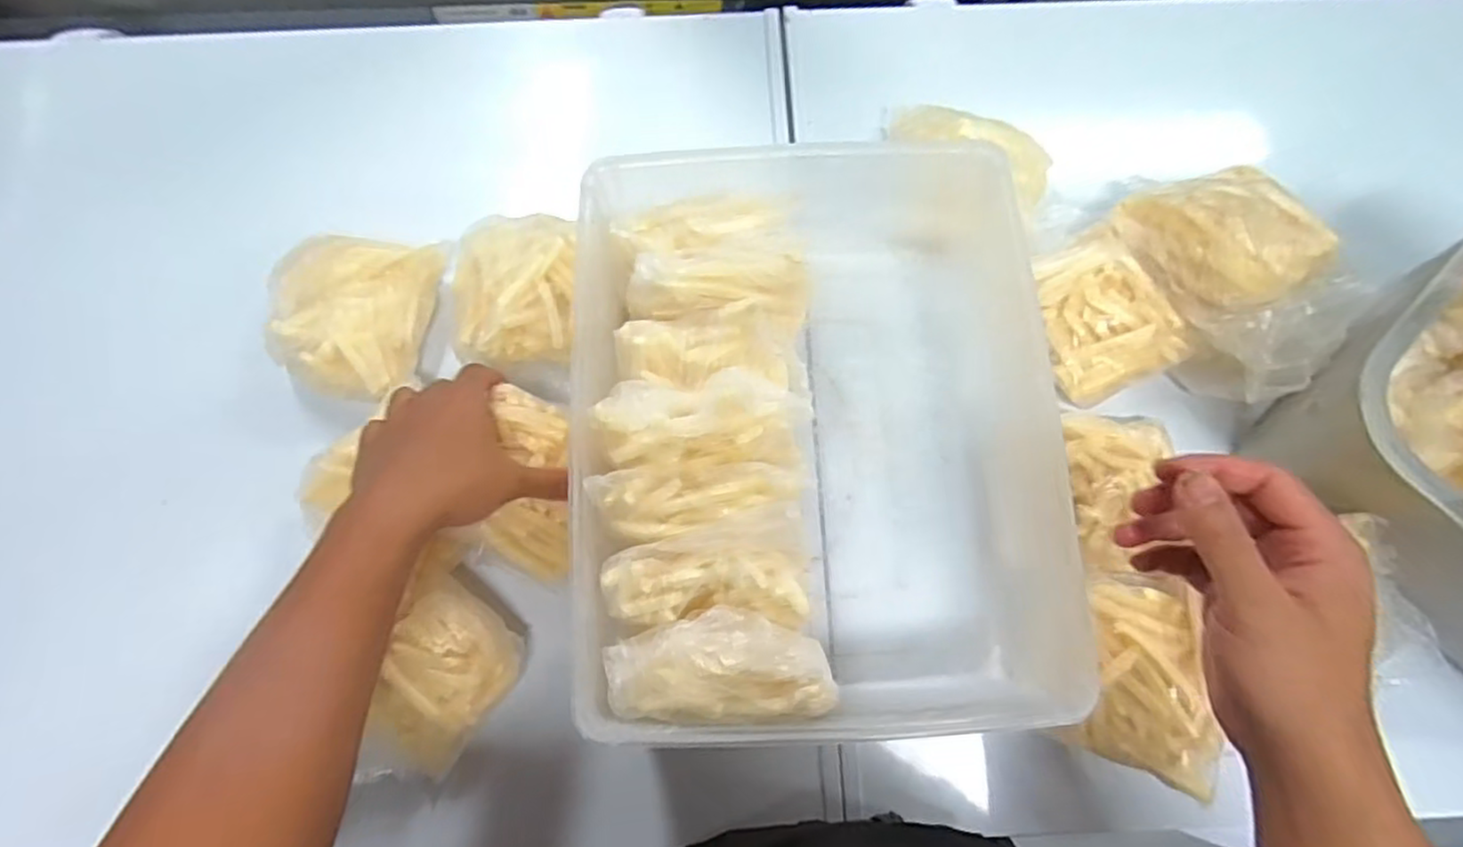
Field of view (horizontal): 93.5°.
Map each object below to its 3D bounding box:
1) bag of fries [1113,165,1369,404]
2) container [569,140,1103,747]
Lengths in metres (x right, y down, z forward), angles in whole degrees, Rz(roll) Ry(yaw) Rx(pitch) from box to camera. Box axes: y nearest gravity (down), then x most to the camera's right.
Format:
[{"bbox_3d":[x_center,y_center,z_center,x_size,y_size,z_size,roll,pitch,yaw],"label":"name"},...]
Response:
[{"bbox_3d":[0.367,-0.110,0.480,0.105,0.050,0.171,-22,74,-6],"label":"bag of fries"},{"bbox_3d":[0.050,-0.001,0.470,0.279,0.129,0.375,-2,73,0],"label":"container"}]

